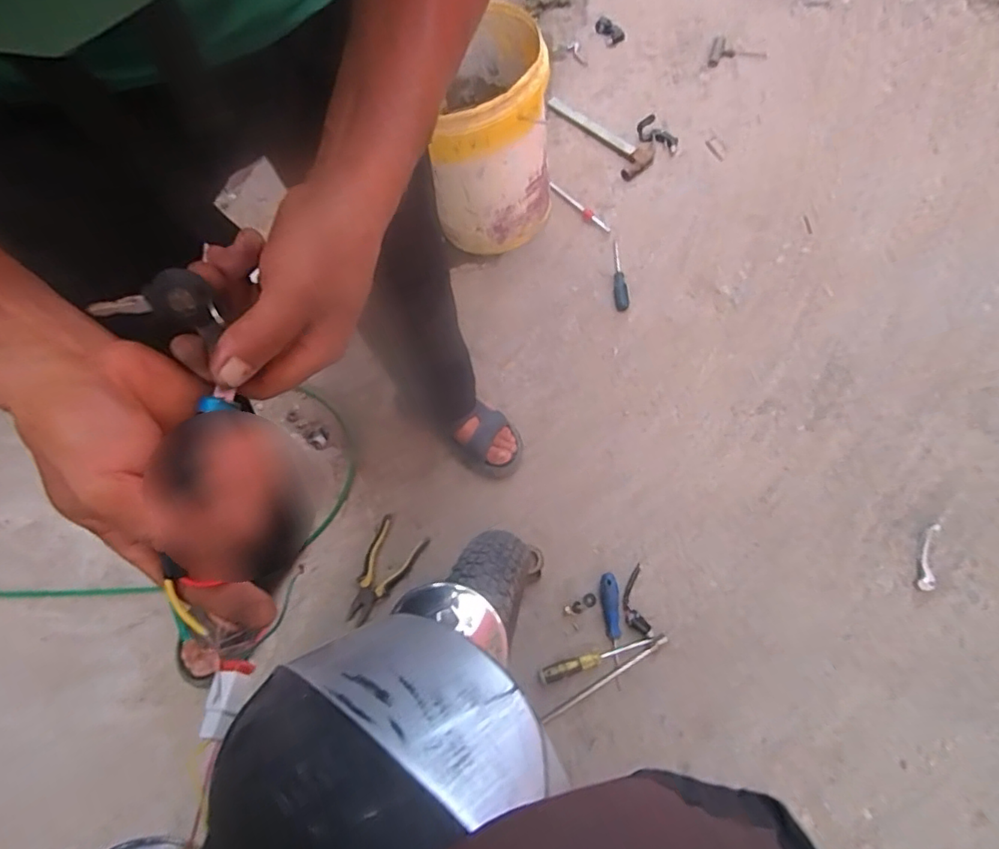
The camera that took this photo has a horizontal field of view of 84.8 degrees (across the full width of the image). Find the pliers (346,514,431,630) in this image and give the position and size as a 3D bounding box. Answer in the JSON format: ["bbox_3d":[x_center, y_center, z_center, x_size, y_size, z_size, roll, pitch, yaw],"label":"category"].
[{"bbox_3d":[-0.215,0.276,1.003,0.096,0.015,0.185,24,72,15],"label":"pliers"}]

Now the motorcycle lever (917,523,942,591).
[{"bbox_3d":[0.711,0.217,0.904,0.027,0.010,0.114,17,70,13],"label":"motorcycle lever"}]

